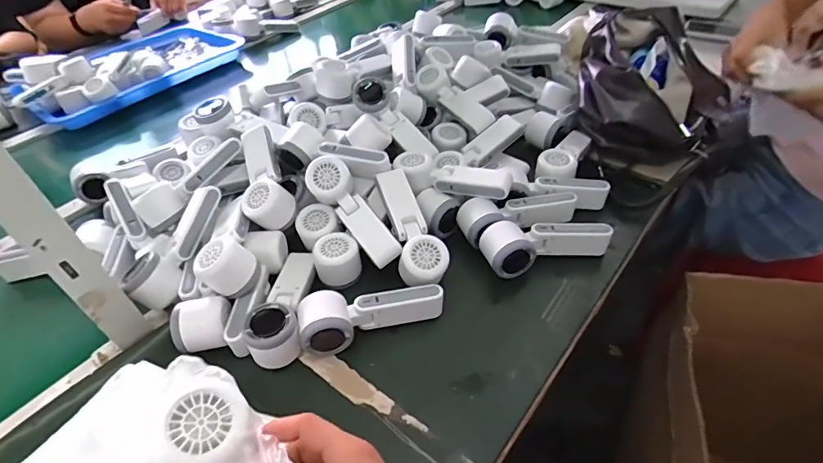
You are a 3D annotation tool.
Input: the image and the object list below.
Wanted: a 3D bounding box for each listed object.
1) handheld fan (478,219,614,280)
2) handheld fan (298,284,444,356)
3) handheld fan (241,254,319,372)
[{"bbox_3d":[0.171,0.011,0.595,0.156,0.046,0.060,-15,45,-9],"label":"handheld fan"},{"bbox_3d":[-0.044,0.094,0.534,0.164,0.047,0.057,-14,45,-8],"label":"handheld fan"},{"bbox_3d":[-0.153,0.081,0.555,0.057,0.054,0.156,-2,44,4],"label":"handheld fan"}]

